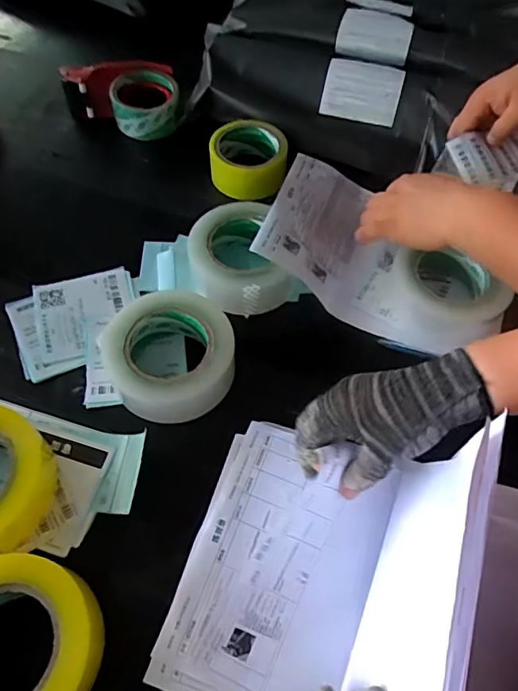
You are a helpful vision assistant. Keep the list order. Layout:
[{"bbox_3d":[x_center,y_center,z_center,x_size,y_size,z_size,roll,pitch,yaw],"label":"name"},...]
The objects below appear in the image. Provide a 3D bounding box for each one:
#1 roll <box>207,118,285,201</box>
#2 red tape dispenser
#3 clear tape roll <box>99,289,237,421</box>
[{"bbox_3d":[-0.013,-0.243,0.666,0.096,0.054,0.092,1,56,-1],"label":"roll"},{"bbox_3d":[-0.186,-0.340,0.715,0.150,0.060,0.112,-17,59,-10],"label":"red tape dispenser"},{"bbox_3d":[-0.084,0.011,0.500,0.121,0.053,0.118,1,56,-1],"label":"clear tape roll"}]

